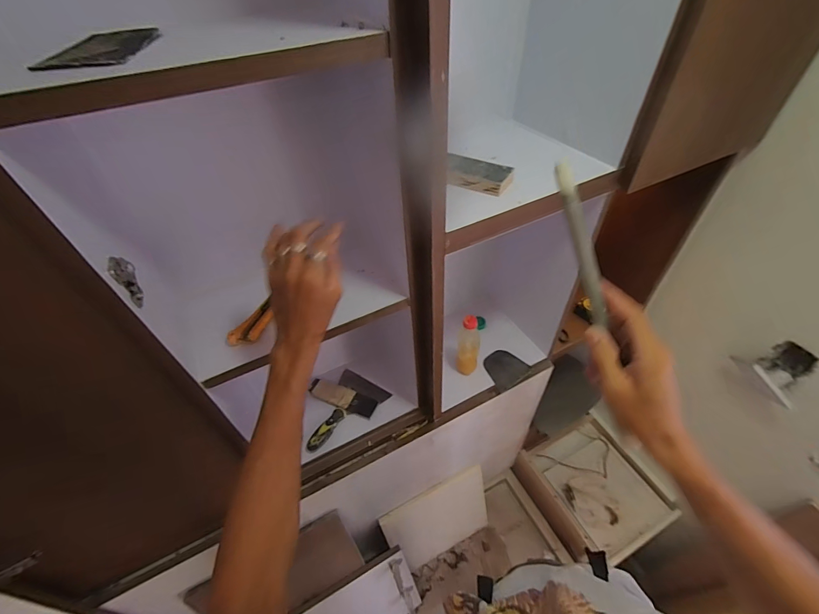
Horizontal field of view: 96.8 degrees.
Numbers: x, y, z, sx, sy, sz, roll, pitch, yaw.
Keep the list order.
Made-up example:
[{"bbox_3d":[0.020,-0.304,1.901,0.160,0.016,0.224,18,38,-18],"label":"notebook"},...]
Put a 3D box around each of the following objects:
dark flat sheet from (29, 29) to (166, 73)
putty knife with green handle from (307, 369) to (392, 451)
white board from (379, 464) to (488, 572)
[{"bbox_3d":[-0.273,-0.231,0.324,0.078,0.006,0.122,-14,47,-9],"label":"dark flat sheet"},{"bbox_3d":[-0.158,0.237,0.831,0.135,0.028,0.203,27,54,26],"label":"putty knife with green handle"},{"bbox_3d":[0.097,0.677,1.145,0.329,0.325,0.017,-22,29,-15],"label":"white board"}]

